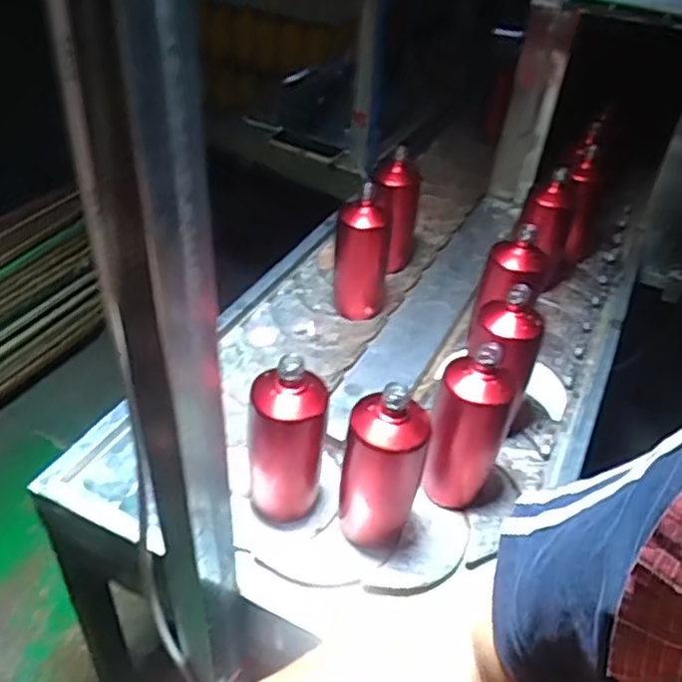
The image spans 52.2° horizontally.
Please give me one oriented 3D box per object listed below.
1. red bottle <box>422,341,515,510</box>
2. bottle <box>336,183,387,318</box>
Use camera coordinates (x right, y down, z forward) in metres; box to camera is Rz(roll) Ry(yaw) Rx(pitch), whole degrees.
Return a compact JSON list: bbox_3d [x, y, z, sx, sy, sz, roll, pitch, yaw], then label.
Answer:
[{"bbox_3d":[0.142,0.096,0.770,0.077,0.193,0.074,15,41,13],"label":"red bottle"},{"bbox_3d":[0.033,-0.141,1.068,0.083,0.194,0.075,5,39,0],"label":"bottle"}]

